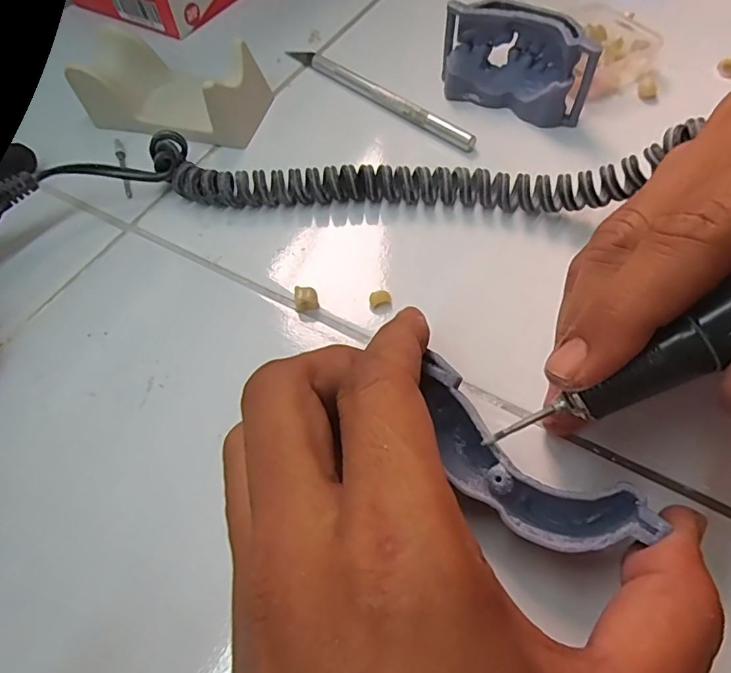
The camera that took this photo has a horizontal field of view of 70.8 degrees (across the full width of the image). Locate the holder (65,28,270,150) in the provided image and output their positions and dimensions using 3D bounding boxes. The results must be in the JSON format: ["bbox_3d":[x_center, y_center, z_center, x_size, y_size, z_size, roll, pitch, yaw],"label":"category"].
[{"bbox_3d":[-0.099,-0.133,0.271,0.094,0.028,0.045,11,58,9],"label":"holder"}]

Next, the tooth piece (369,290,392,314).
[{"bbox_3d":[0.006,-0.014,0.213,0.009,0.006,0.009,-1,57,1],"label":"tooth piece"}]

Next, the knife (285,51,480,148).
[{"bbox_3d":[0.005,-0.135,0.283,0.133,0.010,0.008,37,65,23],"label":"knife"}]

